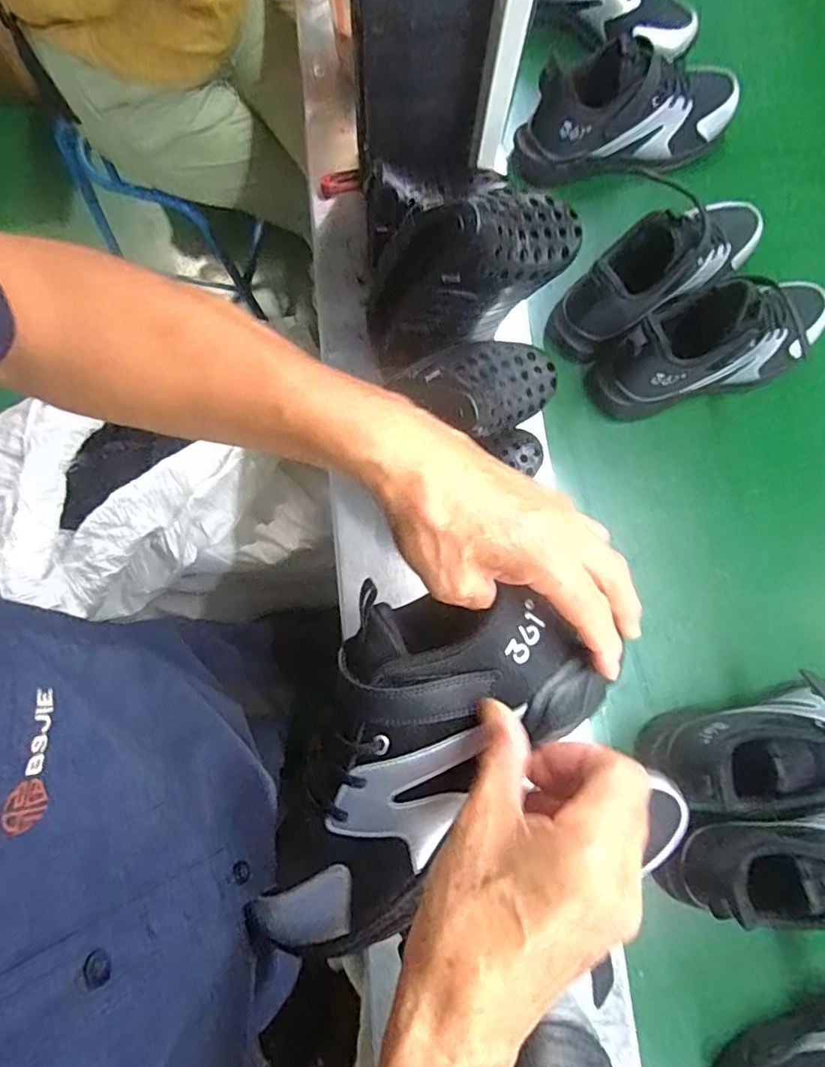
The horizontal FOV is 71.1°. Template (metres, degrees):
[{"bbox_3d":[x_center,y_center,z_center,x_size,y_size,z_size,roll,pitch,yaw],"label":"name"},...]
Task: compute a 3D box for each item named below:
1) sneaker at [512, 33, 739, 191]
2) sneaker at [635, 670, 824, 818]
[{"bbox_3d":[0.257,-0.490,0.667,0.269,0.121,0.095,-9,79,-2],"label":"sneaker"},{"bbox_3d":[0.358,0.209,0.539,0.272,0.112,0.096,-12,79,-3],"label":"sneaker"}]

